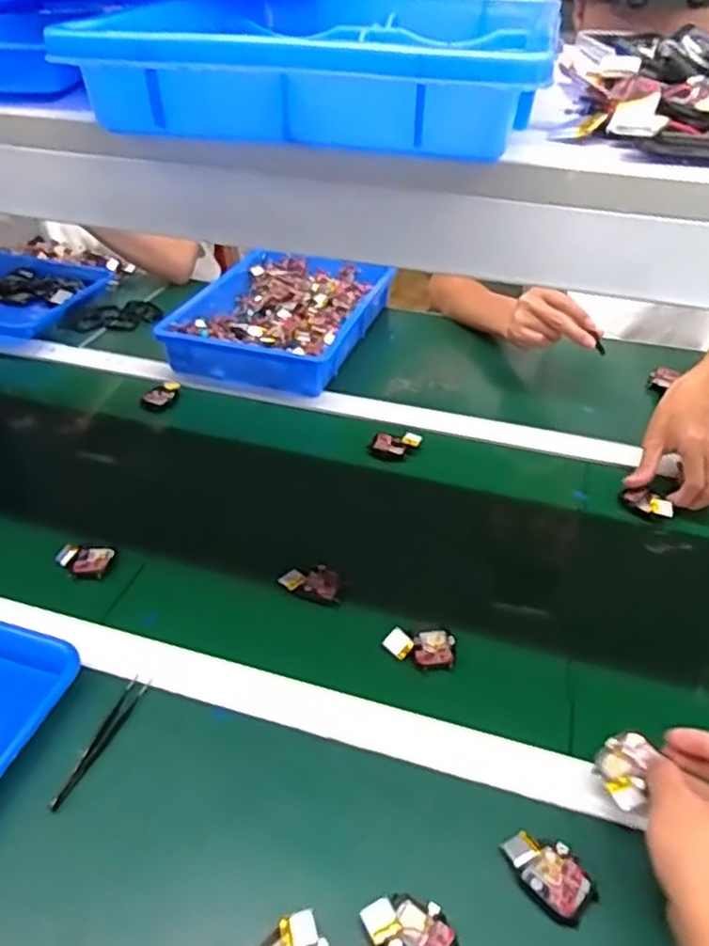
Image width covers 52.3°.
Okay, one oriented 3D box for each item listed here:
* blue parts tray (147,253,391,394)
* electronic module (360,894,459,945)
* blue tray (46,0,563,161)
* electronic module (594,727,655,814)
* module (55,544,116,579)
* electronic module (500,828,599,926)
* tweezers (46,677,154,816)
[{"bbox_3d":[-0.103,-0.242,1.091,0.260,0.063,0.354,12,39,13],"label":"blue parts tray"},{"bbox_3d":[0.034,0.282,0.446,0.055,0.012,0.037,21,42,24],"label":"electronic module"},{"bbox_3d":[-0.007,-0.240,0.408,0.216,0.048,0.282,6,38,6],"label":"blue tray"},{"bbox_3d":[0.183,0.202,0.493,0.033,0.012,0.055,16,41,19],"label":"electronic module"},{"bbox_3d":[-0.262,0.084,0.705,0.052,0.010,0.033,7,38,7],"label":"module"},{"bbox_3d":[0.128,0.262,0.473,0.039,0.010,0.060,-25,45,-29],"label":"electronic module"},{"bbox_3d":[-0.191,0.202,0.549,0.015,0.007,0.113,12,39,14],"label":"tweezers"}]

